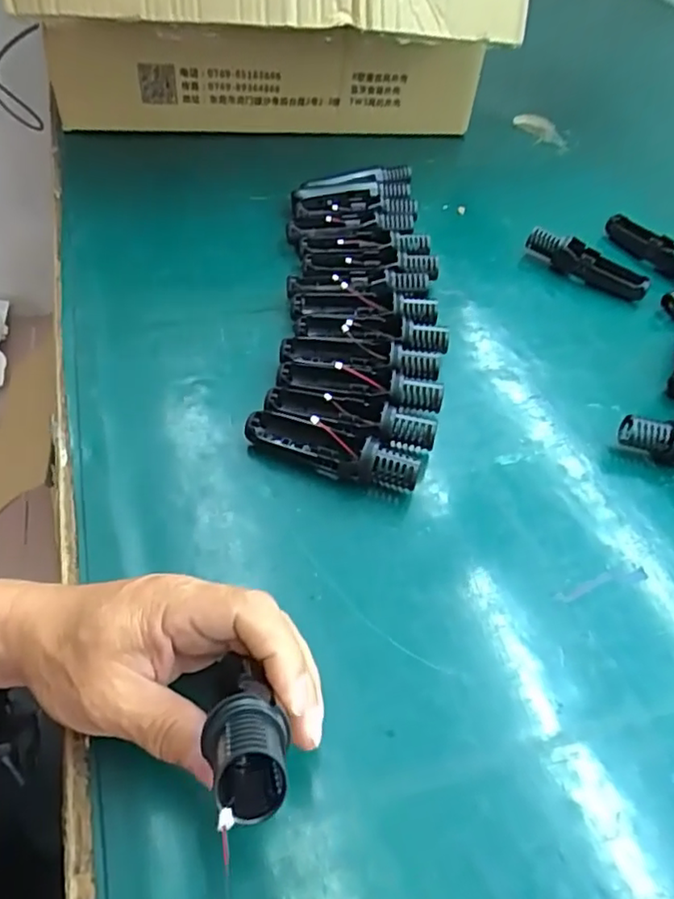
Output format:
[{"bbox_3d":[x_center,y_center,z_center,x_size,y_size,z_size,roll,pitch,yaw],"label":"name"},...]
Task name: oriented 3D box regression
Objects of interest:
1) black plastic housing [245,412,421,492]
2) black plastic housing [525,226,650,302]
[{"bbox_3d":[-0.003,0.000,0.413,0.119,0.032,0.028,20,51,11],"label":"black plastic housing"},{"bbox_3d":[0.241,-0.179,0.587,0.119,0.032,0.024,29,53,18],"label":"black plastic housing"}]

